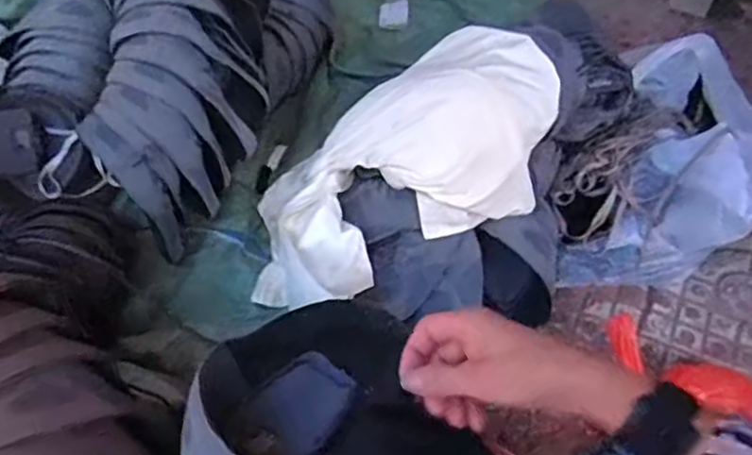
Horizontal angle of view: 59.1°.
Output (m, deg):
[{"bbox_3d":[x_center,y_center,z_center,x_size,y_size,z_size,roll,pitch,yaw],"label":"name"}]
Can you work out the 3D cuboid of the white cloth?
[{"bbox_3d":[0.005,-0.070,0.888,0.506,0.157,0.238,-39,53,19],"label":"white cloth"}]

